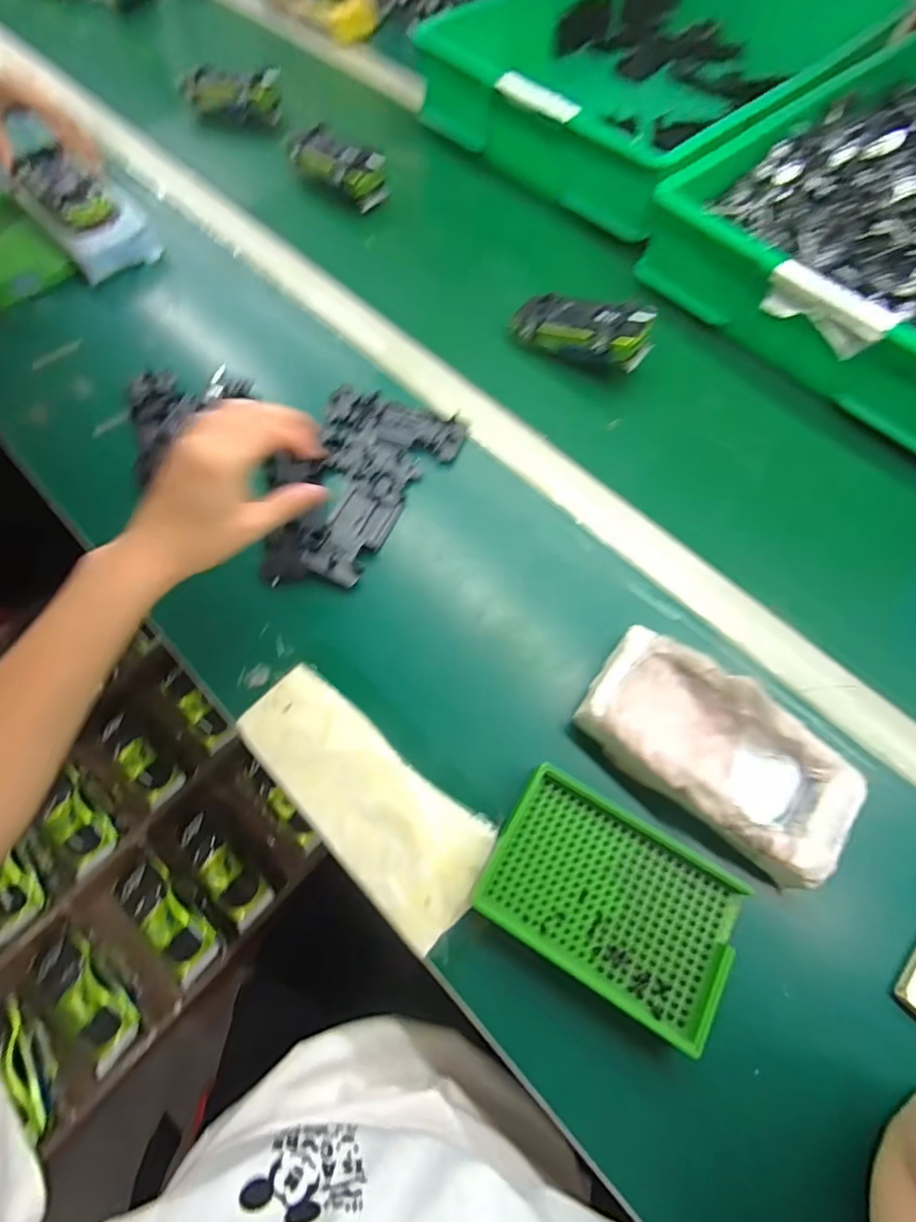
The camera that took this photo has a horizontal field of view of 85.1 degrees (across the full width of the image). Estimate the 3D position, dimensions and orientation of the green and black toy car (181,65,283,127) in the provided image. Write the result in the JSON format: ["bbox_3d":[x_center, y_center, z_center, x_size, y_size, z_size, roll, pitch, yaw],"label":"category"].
[{"bbox_3d":[-0.283,-0.646,0.626,0.123,0.039,0.047,9,67,3],"label":"green and black toy car"}]

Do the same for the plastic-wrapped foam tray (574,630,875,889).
[{"bbox_3d":[0.164,0.091,0.329,0.166,0.043,0.092,35,70,14],"label":"plastic-wrapped foam tray"}]

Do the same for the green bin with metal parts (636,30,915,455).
[{"bbox_3d":[0.506,-0.421,0.514,0.548,0.093,0.371,-39,73,-16],"label":"green bin with metal parts"}]

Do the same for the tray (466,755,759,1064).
[{"bbox_3d":[0.089,0.168,0.296,0.137,0.020,0.090,29,70,11],"label":"tray"}]

